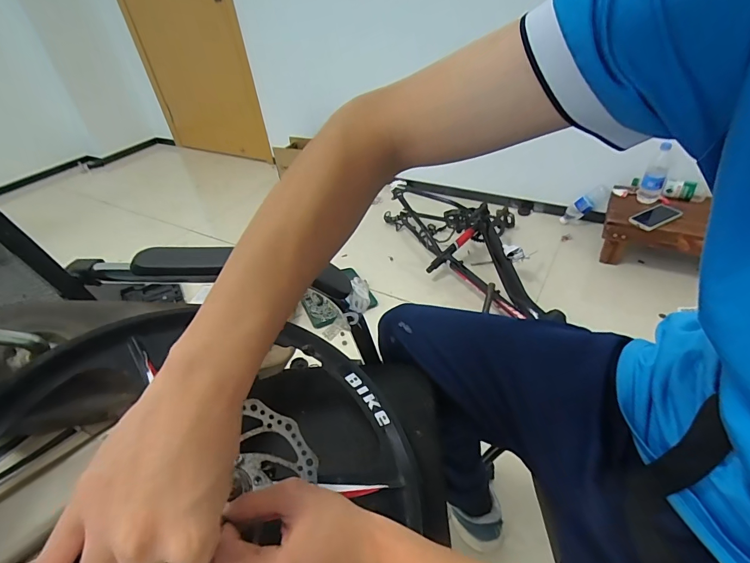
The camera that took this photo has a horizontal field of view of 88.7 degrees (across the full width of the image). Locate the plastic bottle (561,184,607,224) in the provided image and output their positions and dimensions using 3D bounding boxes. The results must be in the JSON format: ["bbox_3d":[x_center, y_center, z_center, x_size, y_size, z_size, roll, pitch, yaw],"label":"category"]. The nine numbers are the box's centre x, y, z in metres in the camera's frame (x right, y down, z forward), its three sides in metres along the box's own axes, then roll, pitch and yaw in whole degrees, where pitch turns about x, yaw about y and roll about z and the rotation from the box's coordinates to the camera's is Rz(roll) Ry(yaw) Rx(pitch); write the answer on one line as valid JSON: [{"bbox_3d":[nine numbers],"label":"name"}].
[{"bbox_3d":[0.878,-0.325,1.623,0.208,0.070,0.067,-40,38,18],"label":"plastic bottle"}]

